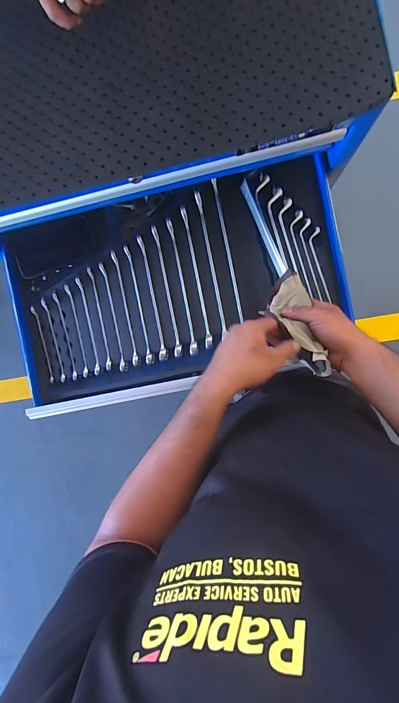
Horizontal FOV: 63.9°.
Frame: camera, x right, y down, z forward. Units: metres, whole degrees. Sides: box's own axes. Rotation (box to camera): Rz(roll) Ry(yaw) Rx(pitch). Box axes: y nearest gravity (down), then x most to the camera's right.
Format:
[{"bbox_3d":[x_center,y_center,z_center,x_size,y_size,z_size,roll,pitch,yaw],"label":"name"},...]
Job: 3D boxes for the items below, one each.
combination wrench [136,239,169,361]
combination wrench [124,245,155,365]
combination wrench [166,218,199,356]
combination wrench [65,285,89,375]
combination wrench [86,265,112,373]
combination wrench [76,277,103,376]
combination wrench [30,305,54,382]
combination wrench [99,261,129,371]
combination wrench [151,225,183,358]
[{"bbox_3d":[-0.083,-0.095,0.577,0.017,0.011,0.223,-10,91,5],"label":"combination wrench"},{"bbox_3d":[-0.107,-0.083,0.580,0.016,0.011,0.214,-10,91,5],"label":"combination wrench"},{"bbox_3d":[-0.029,-0.114,0.570,0.014,0.009,0.241,-10,91,5],"label":"combination wrench"},{"bbox_3d":[-0.228,-0.038,0.595,0.011,0.004,0.174,-12,91,5],"label":"combination wrench"},{"bbox_3d":[-0.184,-0.060,0.591,0.011,0.006,0.189,-12,91,5],"label":"combination wrench"},{"bbox_3d":[-0.203,-0.046,0.592,0.014,0.007,0.180,-10,91,5],"label":"combination wrench"},{"bbox_3d":[-0.292,-0.013,0.600,0.009,0.006,0.146,-16,91,5],"label":"combination wrench"},{"bbox_3d":[-0.159,-0.062,0.587,0.015,0.007,0.201,-13,91,5],"label":"combination wrench"},{"bbox_3d":[-0.056,-0.107,0.574,0.015,0.009,0.234,-10,91,5],"label":"combination wrench"}]

